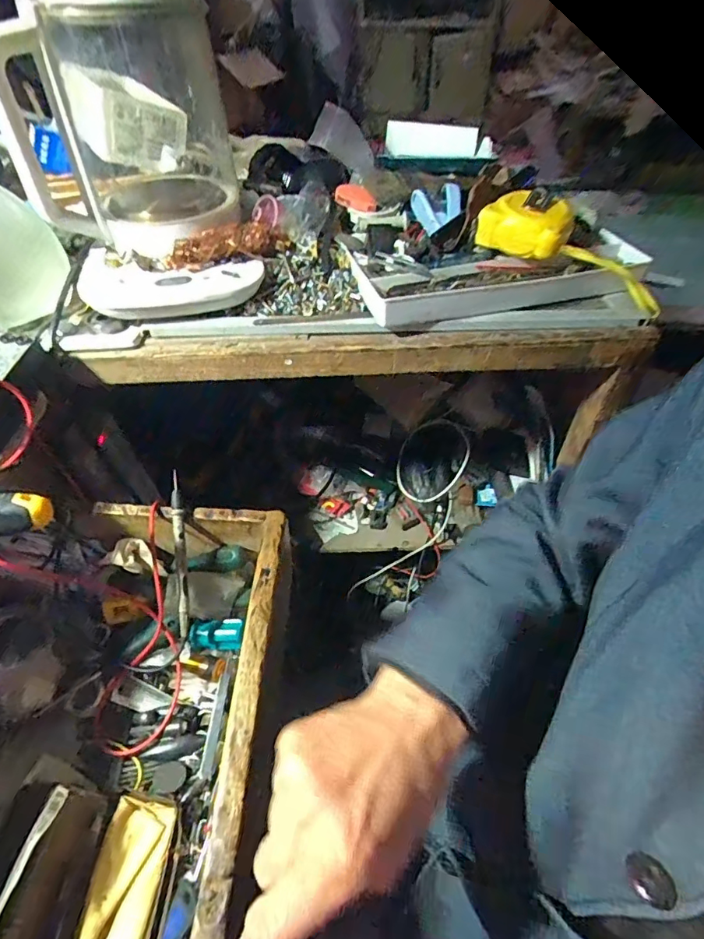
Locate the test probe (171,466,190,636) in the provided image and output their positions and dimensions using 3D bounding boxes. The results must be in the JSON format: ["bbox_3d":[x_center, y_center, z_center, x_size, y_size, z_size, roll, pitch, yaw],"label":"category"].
[{"bbox_3d":[-0.155,0.074,0.438,0.011,0.013,0.144,-6,83,-4],"label":"test probe"}]

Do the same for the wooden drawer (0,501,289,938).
[{"bbox_3d":[-0.152,0.221,0.365,0.185,0.109,0.385,1,50,1],"label":"wooden drawer"}]

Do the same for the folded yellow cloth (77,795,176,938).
[{"bbox_3d":[-0.164,0.313,0.337,0.045,0.008,0.140,14,47,-10],"label":"folded yellow cloth"}]

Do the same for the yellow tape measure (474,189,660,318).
[{"bbox_3d":[0.209,-0.209,0.464,0.183,0.044,0.057,27,53,0],"label":"yellow tape measure"}]

